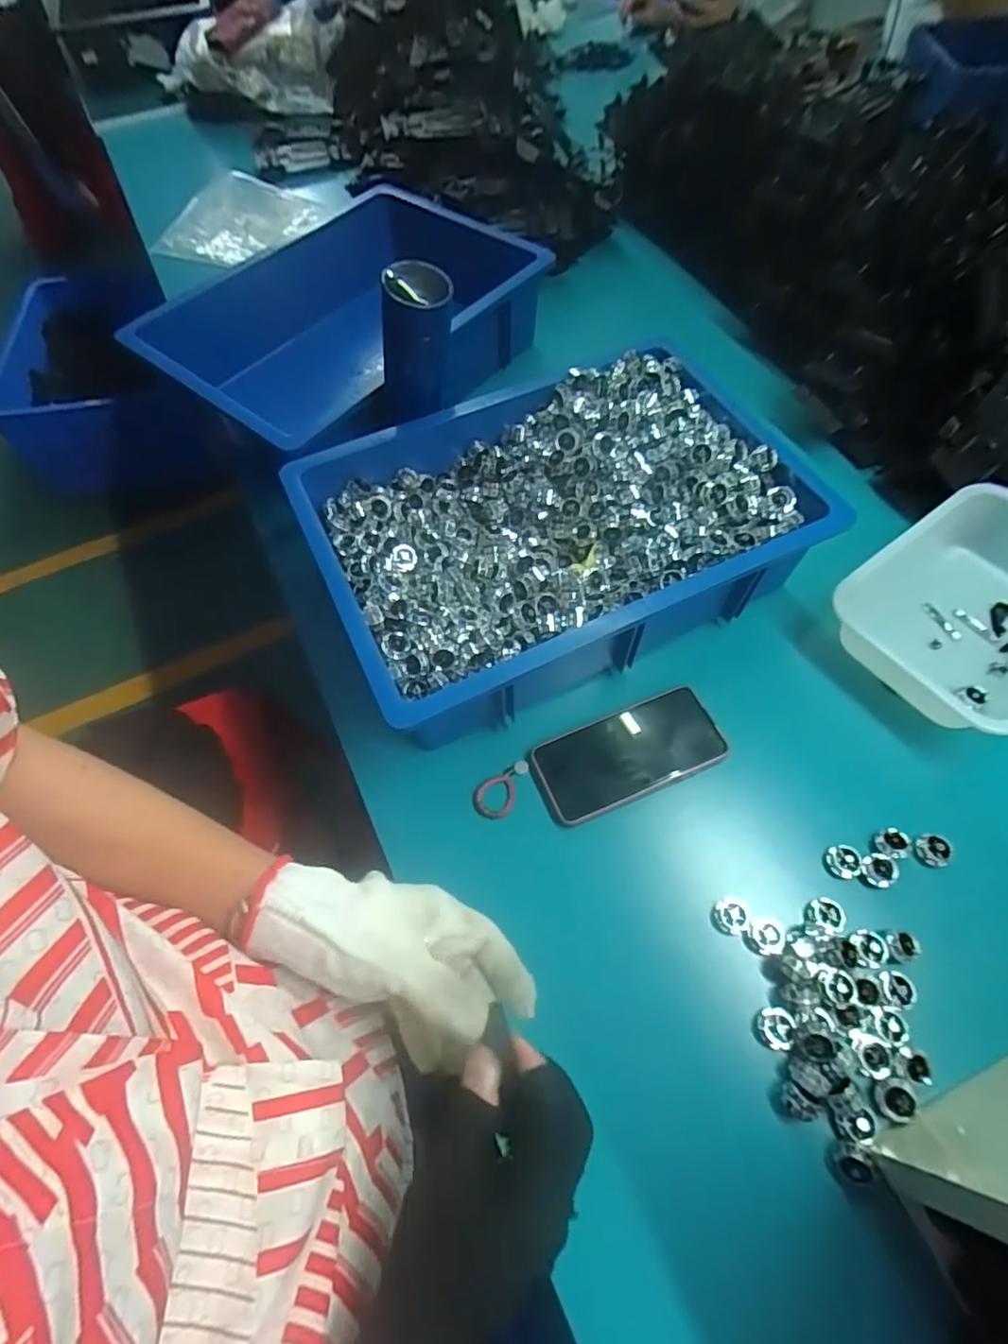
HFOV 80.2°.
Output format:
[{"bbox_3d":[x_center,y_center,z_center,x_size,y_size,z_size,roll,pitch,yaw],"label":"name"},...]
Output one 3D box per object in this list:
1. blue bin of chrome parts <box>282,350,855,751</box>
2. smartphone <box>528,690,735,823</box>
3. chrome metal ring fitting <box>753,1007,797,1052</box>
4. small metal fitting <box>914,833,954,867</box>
[{"bbox_3d":[0.052,-0.148,0.602,0.452,0.110,0.320,-26,62,-10],"label":"blue bin of chrome parts"},{"bbox_3d":[0.113,0.073,0.539,0.168,0.007,0.078,-22,62,-8],"label":"smartphone"},{"bbox_3d":[0.198,0.260,0.438,0.023,0.013,0.027,34,68,20],"label":"chrome metal ring fitting"},{"bbox_3d":[0.358,0.147,0.495,0.033,0.009,0.025,-26,62,-10],"label":"small metal fitting"}]

